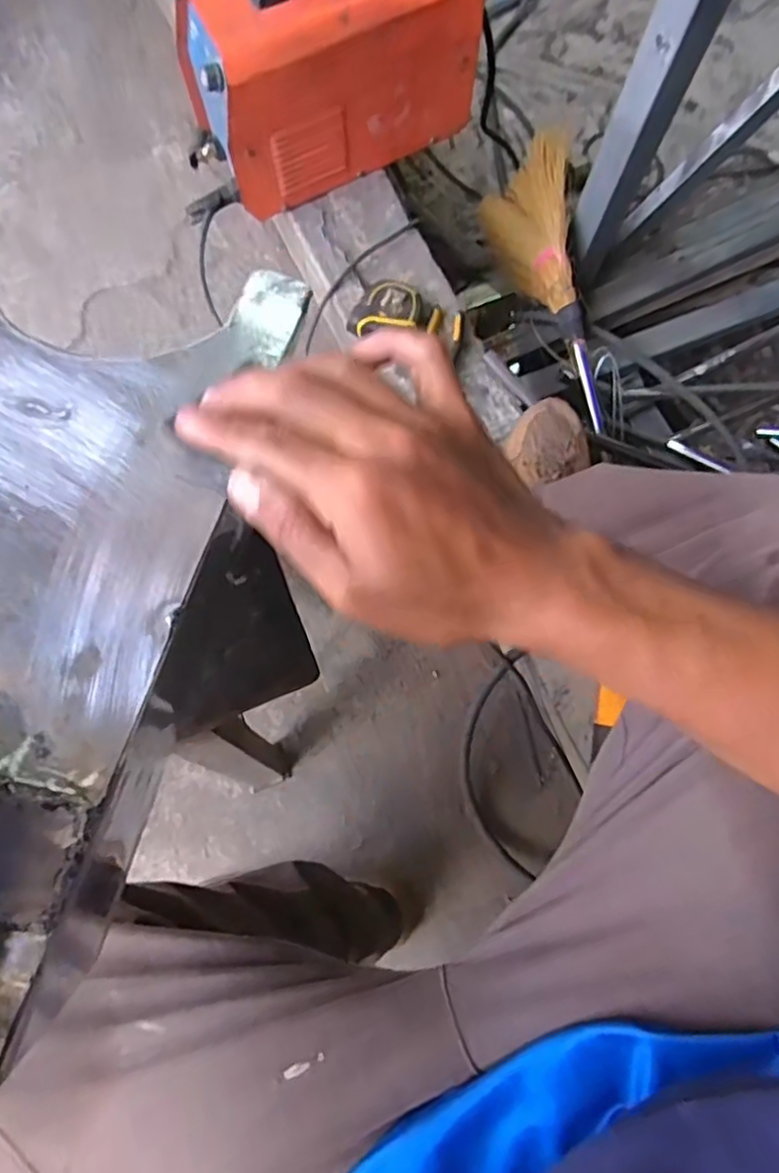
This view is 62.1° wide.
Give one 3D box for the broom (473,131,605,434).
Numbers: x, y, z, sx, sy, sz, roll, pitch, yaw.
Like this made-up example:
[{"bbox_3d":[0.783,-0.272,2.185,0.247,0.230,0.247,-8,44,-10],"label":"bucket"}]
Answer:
[{"bbox_3d":[0.253,-0.449,0.966,0.064,0.204,0.410,-20,81,-5],"label":"broom"}]

